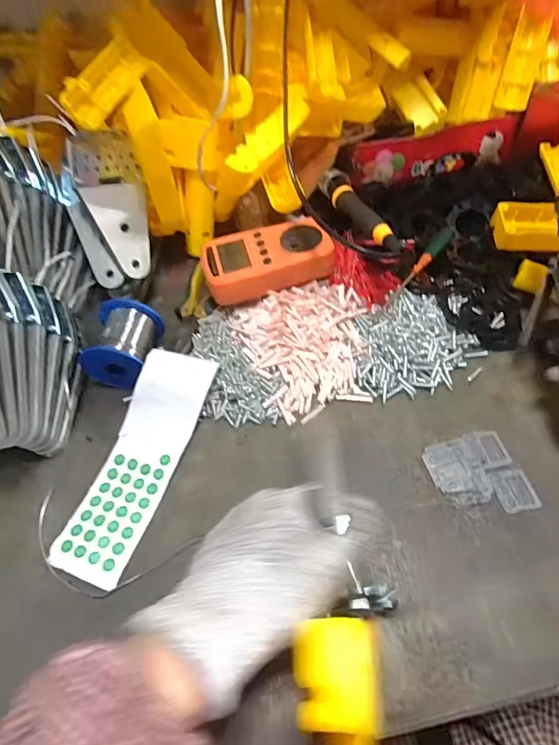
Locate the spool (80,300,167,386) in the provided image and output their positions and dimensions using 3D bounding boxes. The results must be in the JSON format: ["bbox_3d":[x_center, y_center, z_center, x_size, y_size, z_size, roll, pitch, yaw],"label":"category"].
[{"bbox_3d":[-0.149,-0.026,0.443,0.060,0.058,0.079,7,58,10],"label":"spool"}]

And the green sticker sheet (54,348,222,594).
[{"bbox_3d":[-0.119,0.066,0.388,0.063,0.036,0.205,15,59,15],"label":"green sticker sheet"}]

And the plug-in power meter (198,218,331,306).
[{"bbox_3d":[-0.013,-0.113,0.461,0.124,0.033,0.068,-18,57,-7],"label":"plug-in power meter"}]

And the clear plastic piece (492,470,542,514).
[{"bbox_3d":[0.188,0.094,0.363,0.029,0.004,0.032,-11,56,-2],"label":"clear plastic piece"}]

